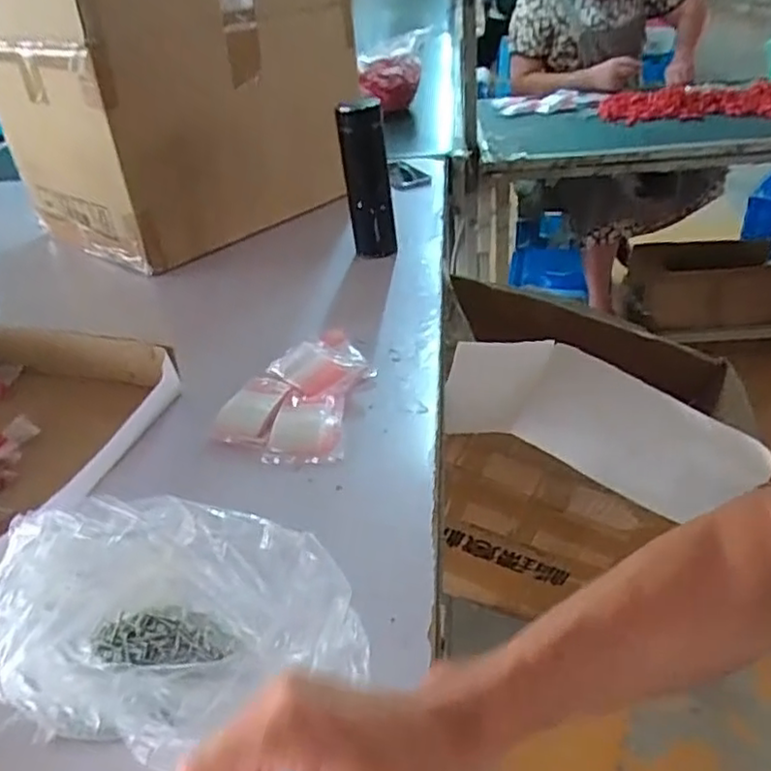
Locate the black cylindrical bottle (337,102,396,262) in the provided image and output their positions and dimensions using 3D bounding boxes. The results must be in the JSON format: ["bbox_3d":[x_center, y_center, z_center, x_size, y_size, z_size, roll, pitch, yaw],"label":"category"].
[{"bbox_3d":[-0.026,-0.295,0.969,0.067,0.218,0.051,-4,33,1],"label":"black cylindrical bottle"}]

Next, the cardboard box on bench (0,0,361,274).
[{"bbox_3d":[-0.350,-0.550,1.142,0.396,0.478,0.517,20,41,33],"label":"cardboard box on bench"}]

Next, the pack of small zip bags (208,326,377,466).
[{"bbox_3d":[-0.089,0.000,0.713,0.127,0.027,0.222,3,34,13],"label":"pack of small zip bags"}]

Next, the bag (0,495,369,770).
[{"bbox_3d":[-0.147,0.154,0.435,0.263,0.076,0.159,-1,33,7],"label":"bag"}]

